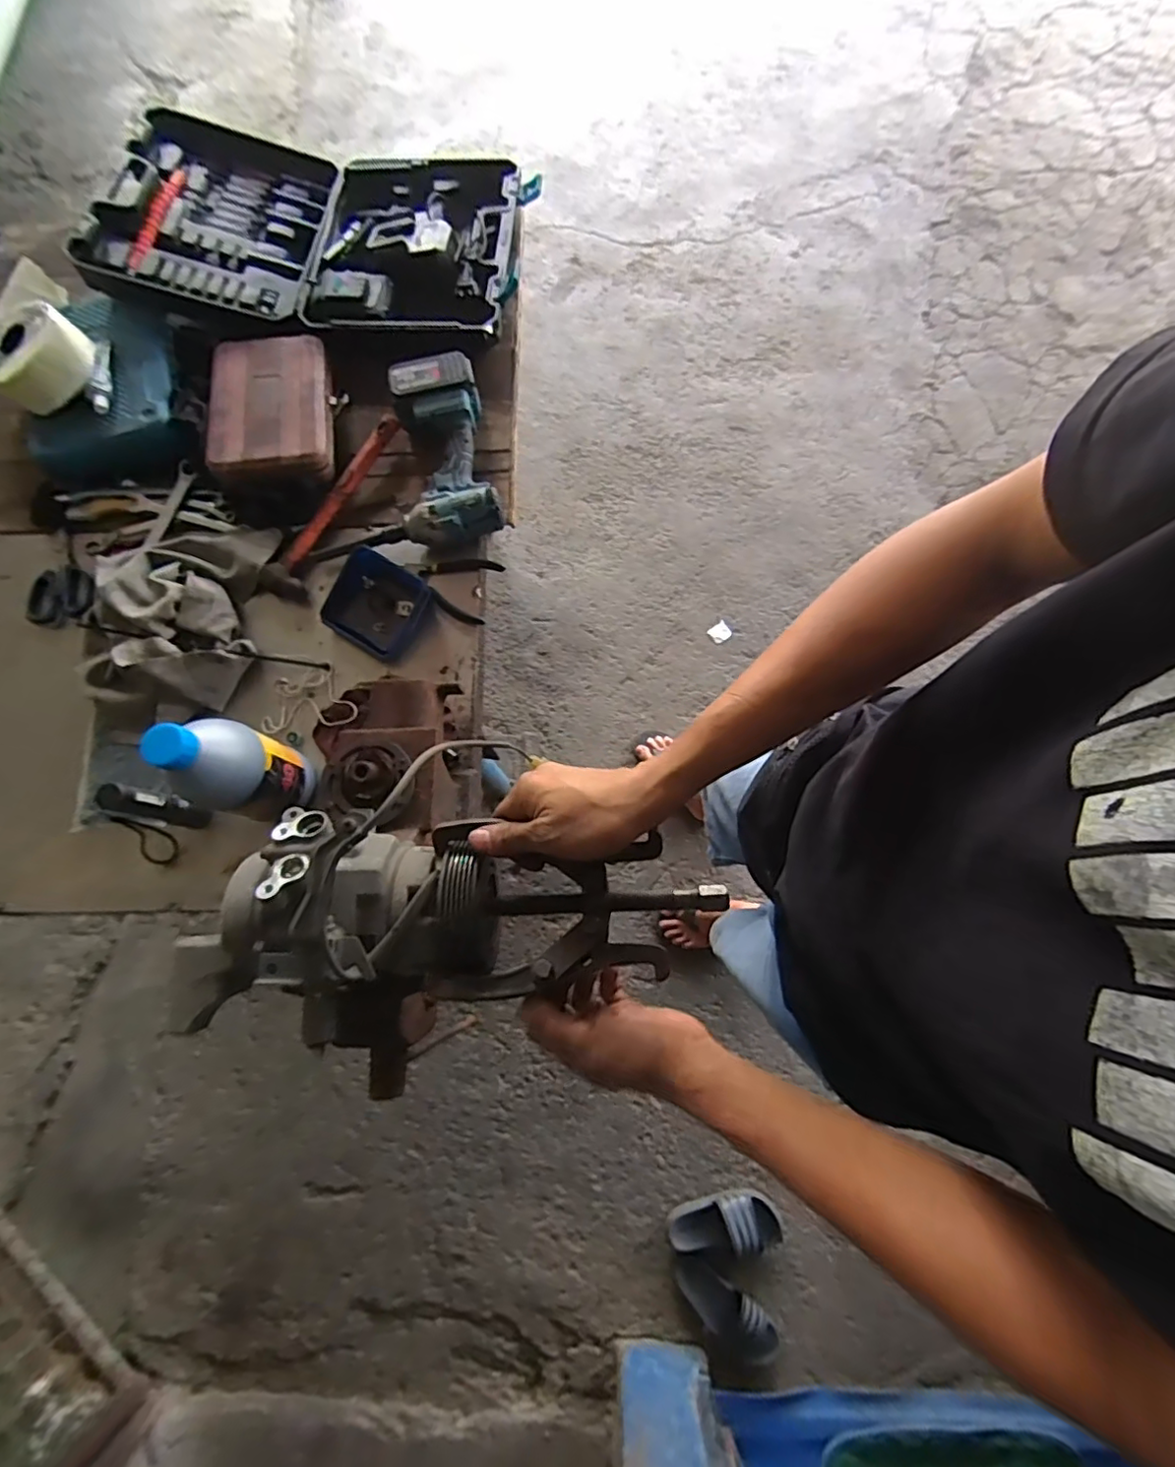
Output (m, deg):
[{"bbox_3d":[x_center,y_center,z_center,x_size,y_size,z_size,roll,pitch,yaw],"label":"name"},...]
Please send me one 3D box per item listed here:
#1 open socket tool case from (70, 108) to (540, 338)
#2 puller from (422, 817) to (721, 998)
[{"bbox_3d":[-0.382,-0.751,0.874,0.572,0.089,0.365,6,76,2],"label":"open socket tool case"},{"bbox_3d":[-0.005,0.127,0.433,0.205,0.048,0.117,-1,75,0],"label":"puller"}]

